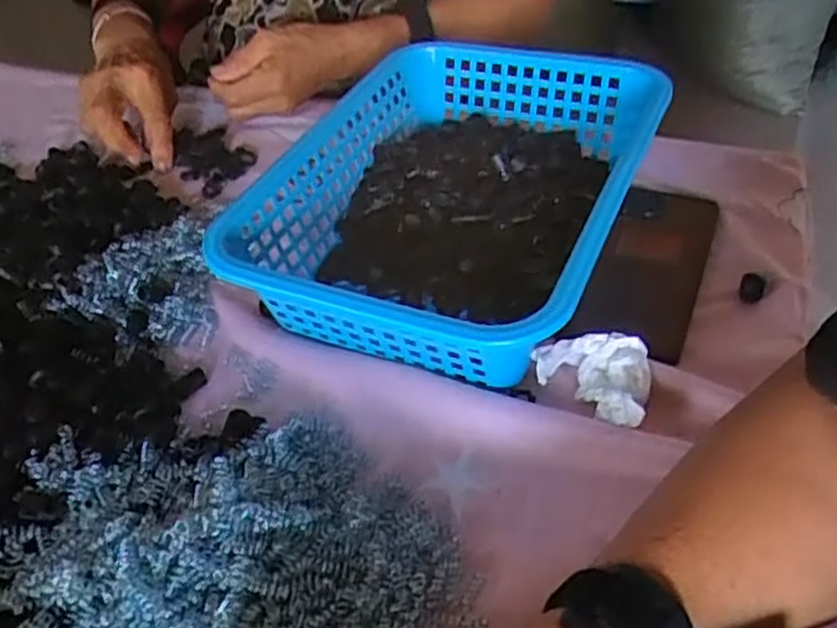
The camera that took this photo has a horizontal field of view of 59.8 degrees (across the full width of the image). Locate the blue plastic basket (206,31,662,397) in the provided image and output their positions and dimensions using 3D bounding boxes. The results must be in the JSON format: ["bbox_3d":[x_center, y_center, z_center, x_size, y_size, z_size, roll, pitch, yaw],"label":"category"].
[{"bbox_3d":[0.033,-0.081,0.491,0.206,0.076,0.292,14,48,20],"label":"blue plastic basket"}]

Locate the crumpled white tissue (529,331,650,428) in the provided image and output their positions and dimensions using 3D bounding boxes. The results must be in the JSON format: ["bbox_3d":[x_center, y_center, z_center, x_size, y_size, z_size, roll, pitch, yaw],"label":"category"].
[{"bbox_3d":[0.099,0.032,0.405,0.063,0.022,0.048,20,51,25],"label":"crumpled white tissue"}]

